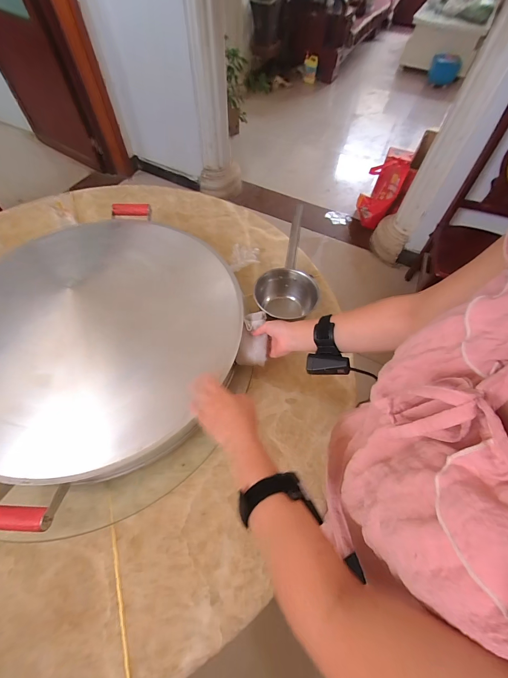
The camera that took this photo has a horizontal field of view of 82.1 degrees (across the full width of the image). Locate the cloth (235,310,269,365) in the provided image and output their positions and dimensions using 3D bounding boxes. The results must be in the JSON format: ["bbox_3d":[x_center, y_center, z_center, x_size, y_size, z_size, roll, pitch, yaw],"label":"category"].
[{"bbox_3d":[-0.002,-0.003,0.632,0.060,0.025,0.117,4,73,0],"label":"cloth"}]

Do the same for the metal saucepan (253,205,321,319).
[{"bbox_3d":[0.089,-0.179,0.792,0.153,0.125,0.334,7,59,2],"label":"metal saucepan"}]

